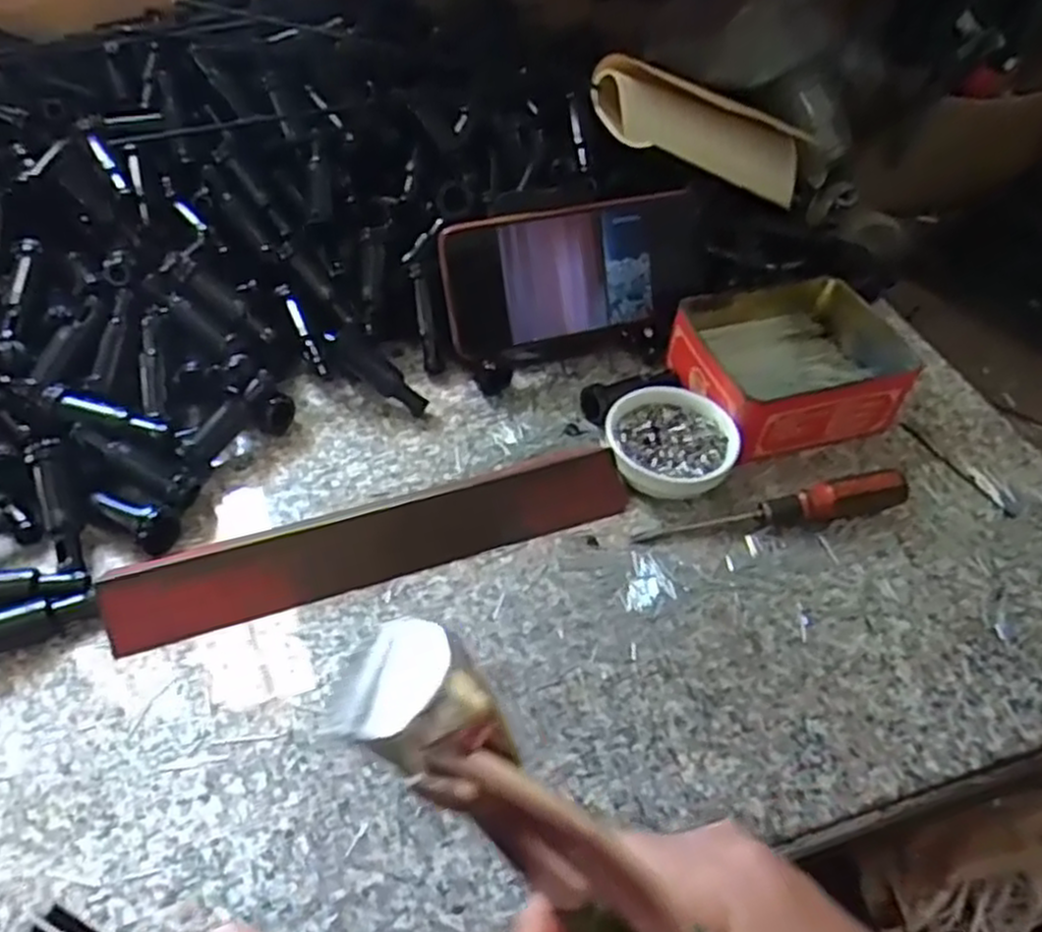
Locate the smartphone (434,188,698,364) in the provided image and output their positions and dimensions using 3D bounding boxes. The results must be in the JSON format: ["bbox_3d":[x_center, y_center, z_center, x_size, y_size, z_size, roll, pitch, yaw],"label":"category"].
[{"bbox_3d":[0.035,-0.118,0.476,0.164,0.079,0.014,-12,23,-14],"label":"smartphone"}]

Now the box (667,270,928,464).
[{"bbox_3d":[0.164,-0.067,0.483,0.131,0.042,0.118,-12,50,-15],"label":"box"}]

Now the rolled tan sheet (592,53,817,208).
[{"bbox_3d":[0.152,-0.243,0.580,0.220,0.053,0.061,2,42,-37],"label":"rolled tan sheet"}]

